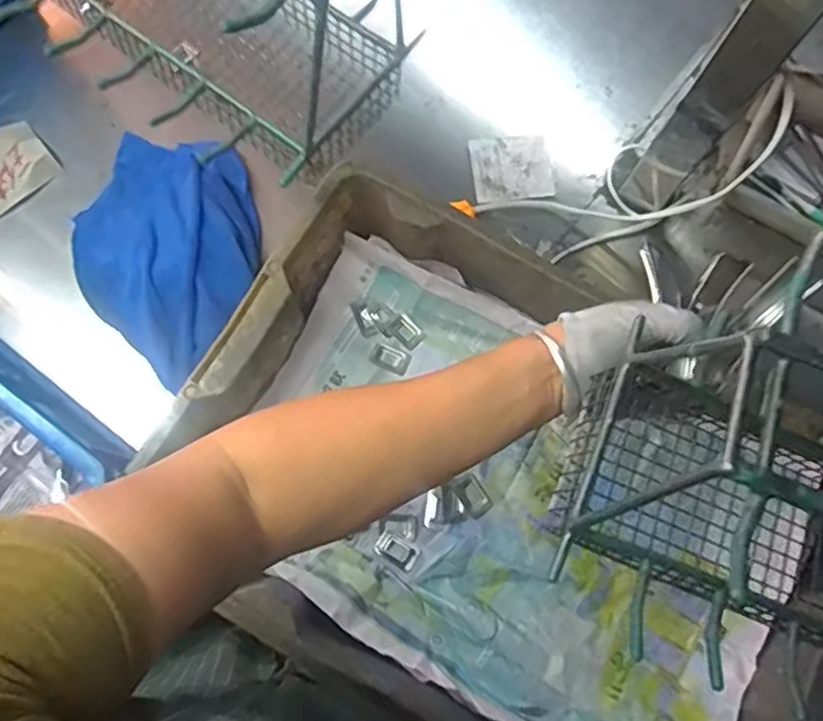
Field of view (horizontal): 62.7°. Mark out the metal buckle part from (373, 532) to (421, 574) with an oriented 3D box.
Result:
[{"bbox_3d":[-0.014,0.186,0.659,0.042,0.004,0.024,31,77,6],"label":"metal buckle part"}]

